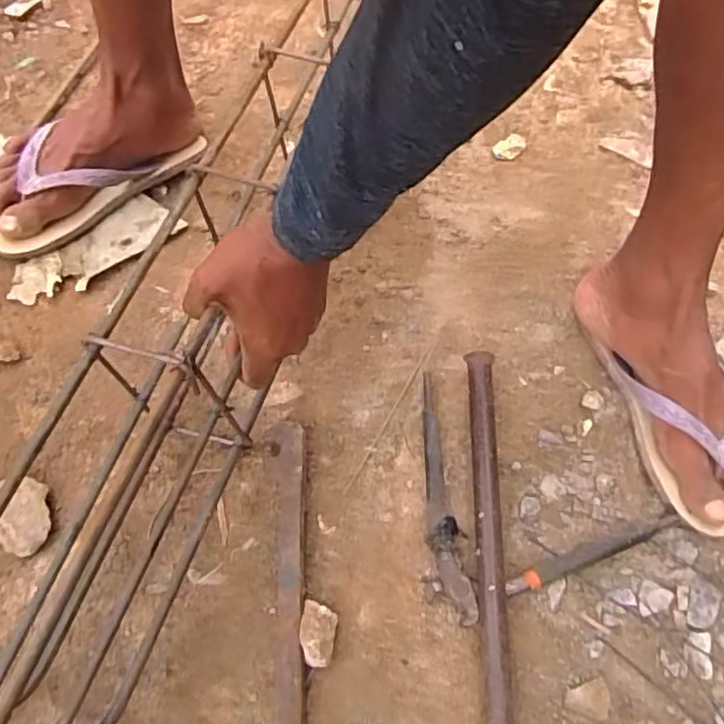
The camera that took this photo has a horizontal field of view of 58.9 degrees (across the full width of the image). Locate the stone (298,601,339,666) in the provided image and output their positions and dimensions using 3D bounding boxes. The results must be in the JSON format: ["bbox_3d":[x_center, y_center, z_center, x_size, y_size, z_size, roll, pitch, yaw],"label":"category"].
[{"bbox_3d":[-0.035,0.212,0.500,0.027,0.017,0.045,7,65,1],"label":"stone"}]

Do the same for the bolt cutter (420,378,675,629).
[{"bbox_3d":[0.133,0.088,0.562,0.199,0.018,0.205,-20,67,-11],"label":"bolt cutter"}]

